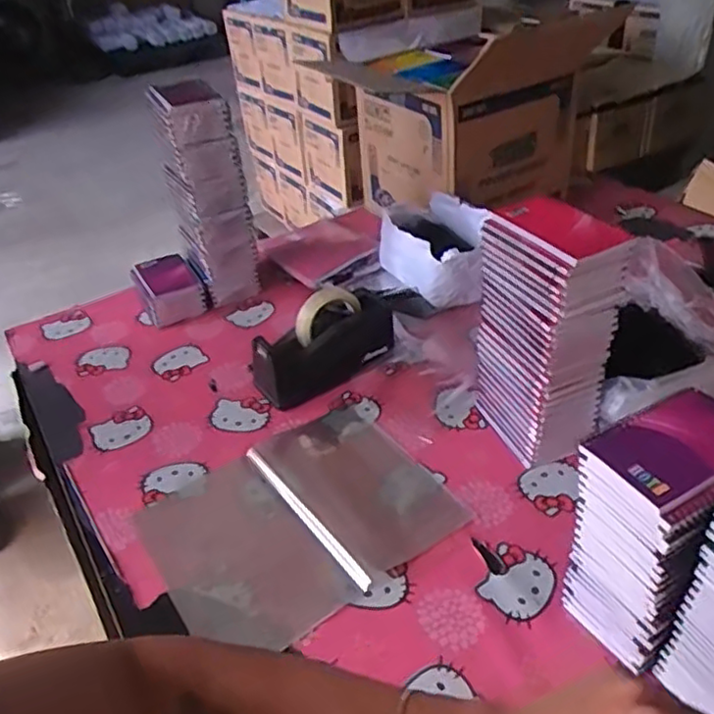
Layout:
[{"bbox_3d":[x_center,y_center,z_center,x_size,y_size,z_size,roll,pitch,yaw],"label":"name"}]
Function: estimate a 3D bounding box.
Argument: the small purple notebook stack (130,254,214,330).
[{"bbox_3d":[-0.320,-0.120,1.140,0.098,0.059,0.130,-24,41,-25],"label":"small purple notebook stack"}]

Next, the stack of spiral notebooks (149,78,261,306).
[{"bbox_3d":[-0.241,-0.255,1.094,0.114,0.331,0.134,-13,37,-11],"label":"stack of spiral notebooks"}]

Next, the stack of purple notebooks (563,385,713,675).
[{"bbox_3d":[0.265,0.144,0.582,0.143,0.193,0.102,-26,42,-26],"label":"stack of purple notebooks"}]

